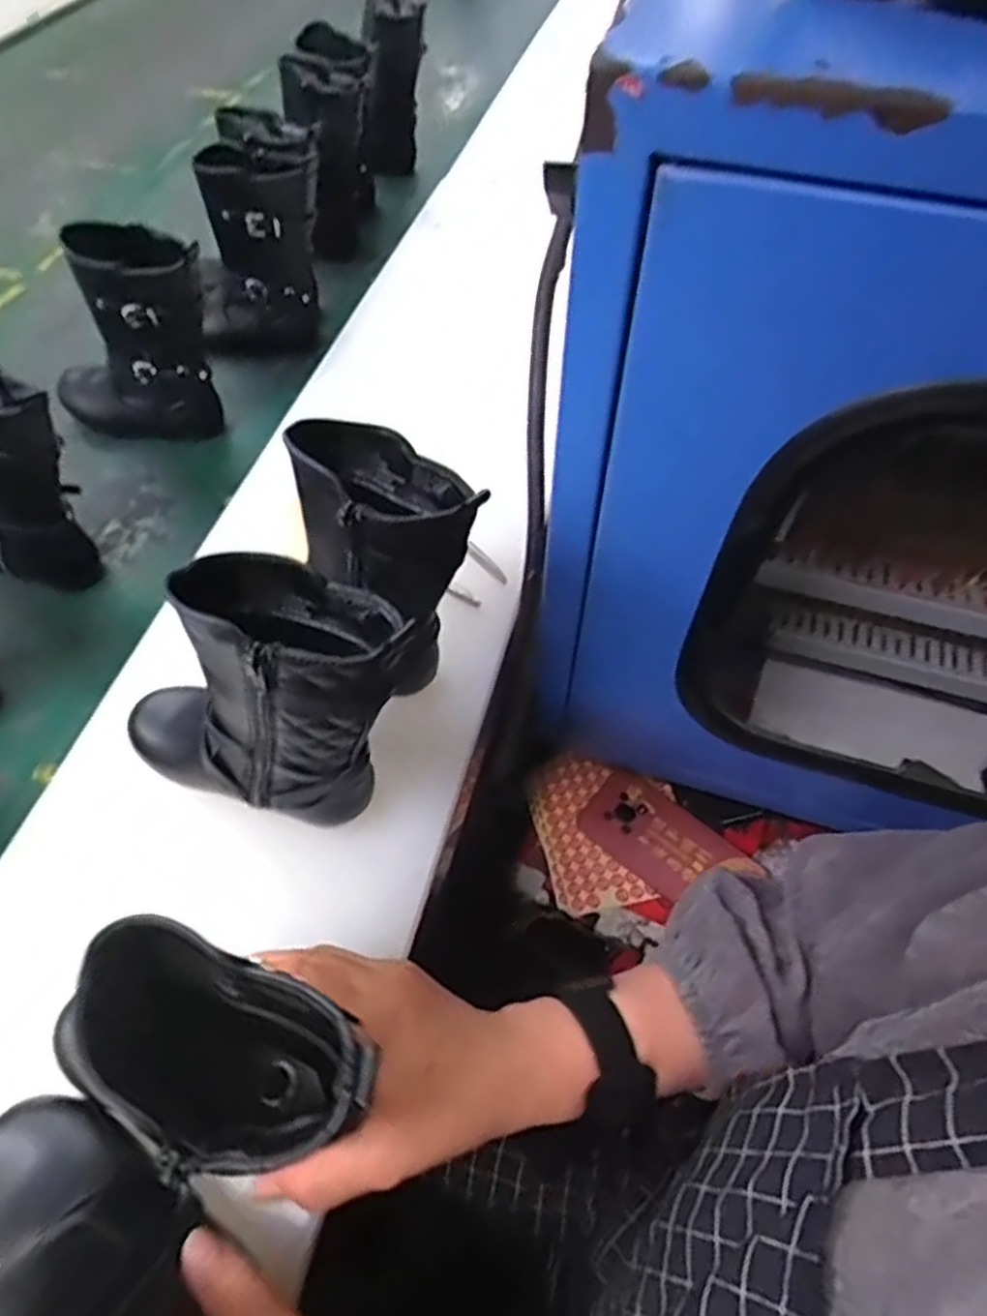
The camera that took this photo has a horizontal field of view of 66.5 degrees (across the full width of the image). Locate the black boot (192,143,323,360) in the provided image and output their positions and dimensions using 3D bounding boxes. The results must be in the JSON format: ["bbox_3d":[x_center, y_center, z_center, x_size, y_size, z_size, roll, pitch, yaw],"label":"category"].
[{"bbox_3d":[-0.227,-0.390,0.731,0.134,0.183,0.086,-14,58,-8],"label":"black boot"}]

